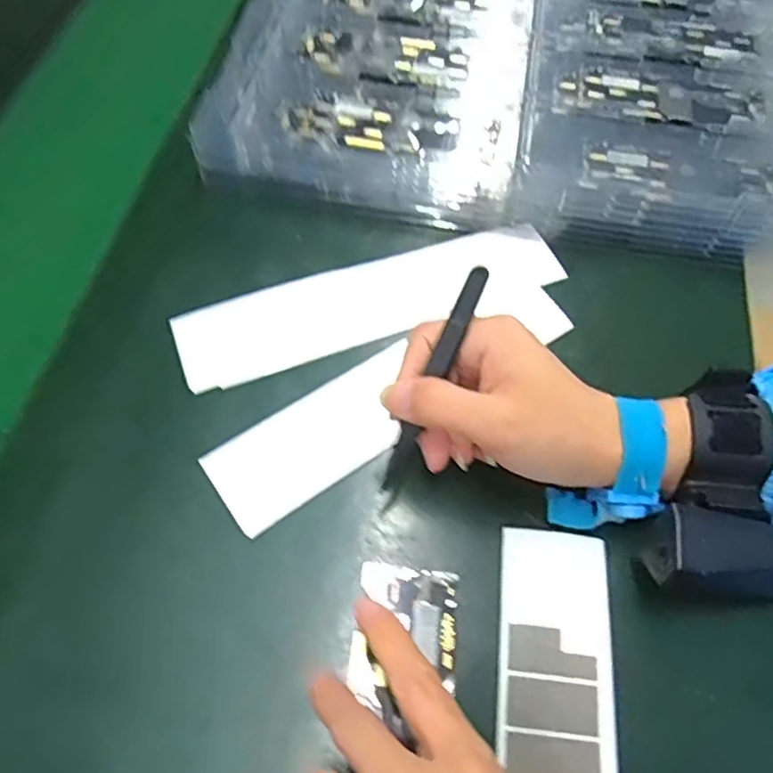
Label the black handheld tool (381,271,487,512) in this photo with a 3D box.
[{"bbox_3d":[0.020,0.002,0.296,0.009,0.004,0.117,24,95,13],"label":"black handheld tool"}]

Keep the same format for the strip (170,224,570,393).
[{"bbox_3d":[-0.007,-0.054,0.382,0.229,0.005,0.052,-18,62,-10],"label":"strip"}]

